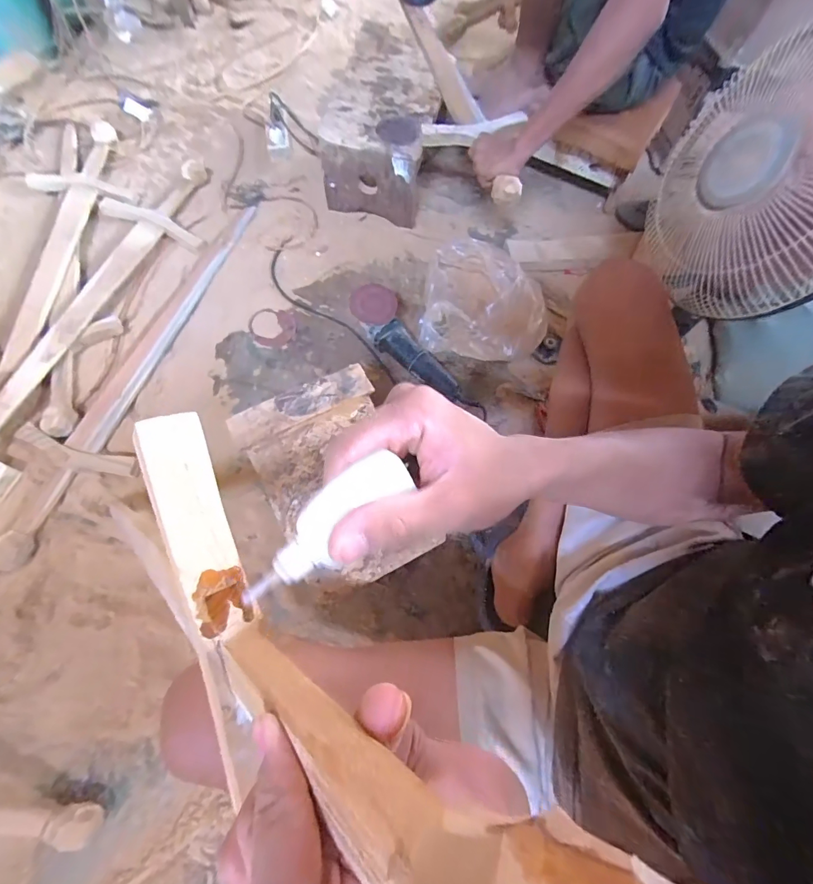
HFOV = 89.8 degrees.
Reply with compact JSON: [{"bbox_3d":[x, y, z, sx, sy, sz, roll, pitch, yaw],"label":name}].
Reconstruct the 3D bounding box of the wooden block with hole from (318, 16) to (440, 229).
[{"bbox_3d":[-0.044,-0.764,1.013,0.241,0.195,0.365,13,69,1],"label":"wooden block with hole"}]

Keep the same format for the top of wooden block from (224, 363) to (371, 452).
[{"bbox_3d":[-0.171,-0.063,0.668,0.234,0.014,0.060,-26,73,-13],"label":"top of wooden block"}]

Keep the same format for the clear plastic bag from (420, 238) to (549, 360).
[{"bbox_3d":[0.179,-0.326,0.912,0.264,0.106,0.259,8,69,-1],"label":"clear plastic bag"}]

